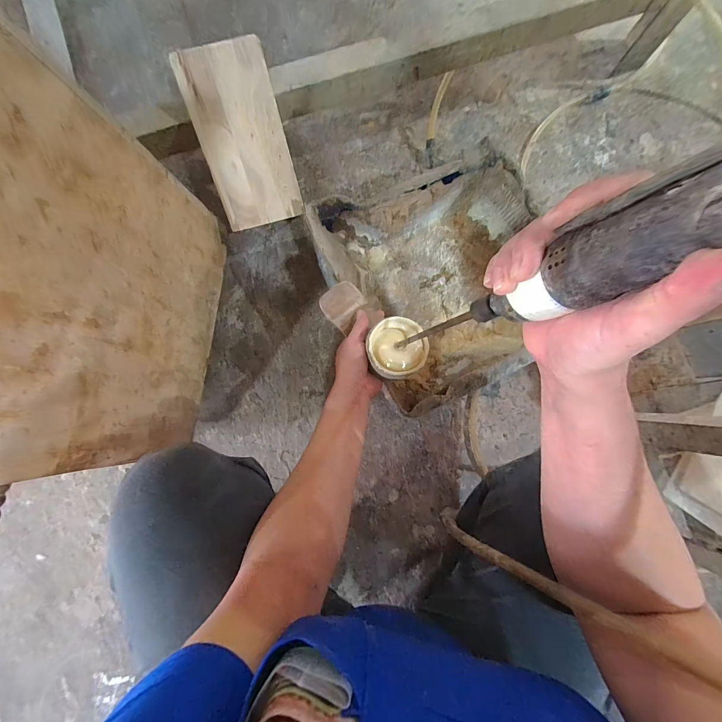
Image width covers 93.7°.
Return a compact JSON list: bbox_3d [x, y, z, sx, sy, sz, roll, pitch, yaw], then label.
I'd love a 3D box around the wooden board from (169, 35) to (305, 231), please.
[{"bbox_3d":[-0.182,-0.343,0.533,0.130,0.010,0.235,-16,119,-6],"label":"wooden board"}]

